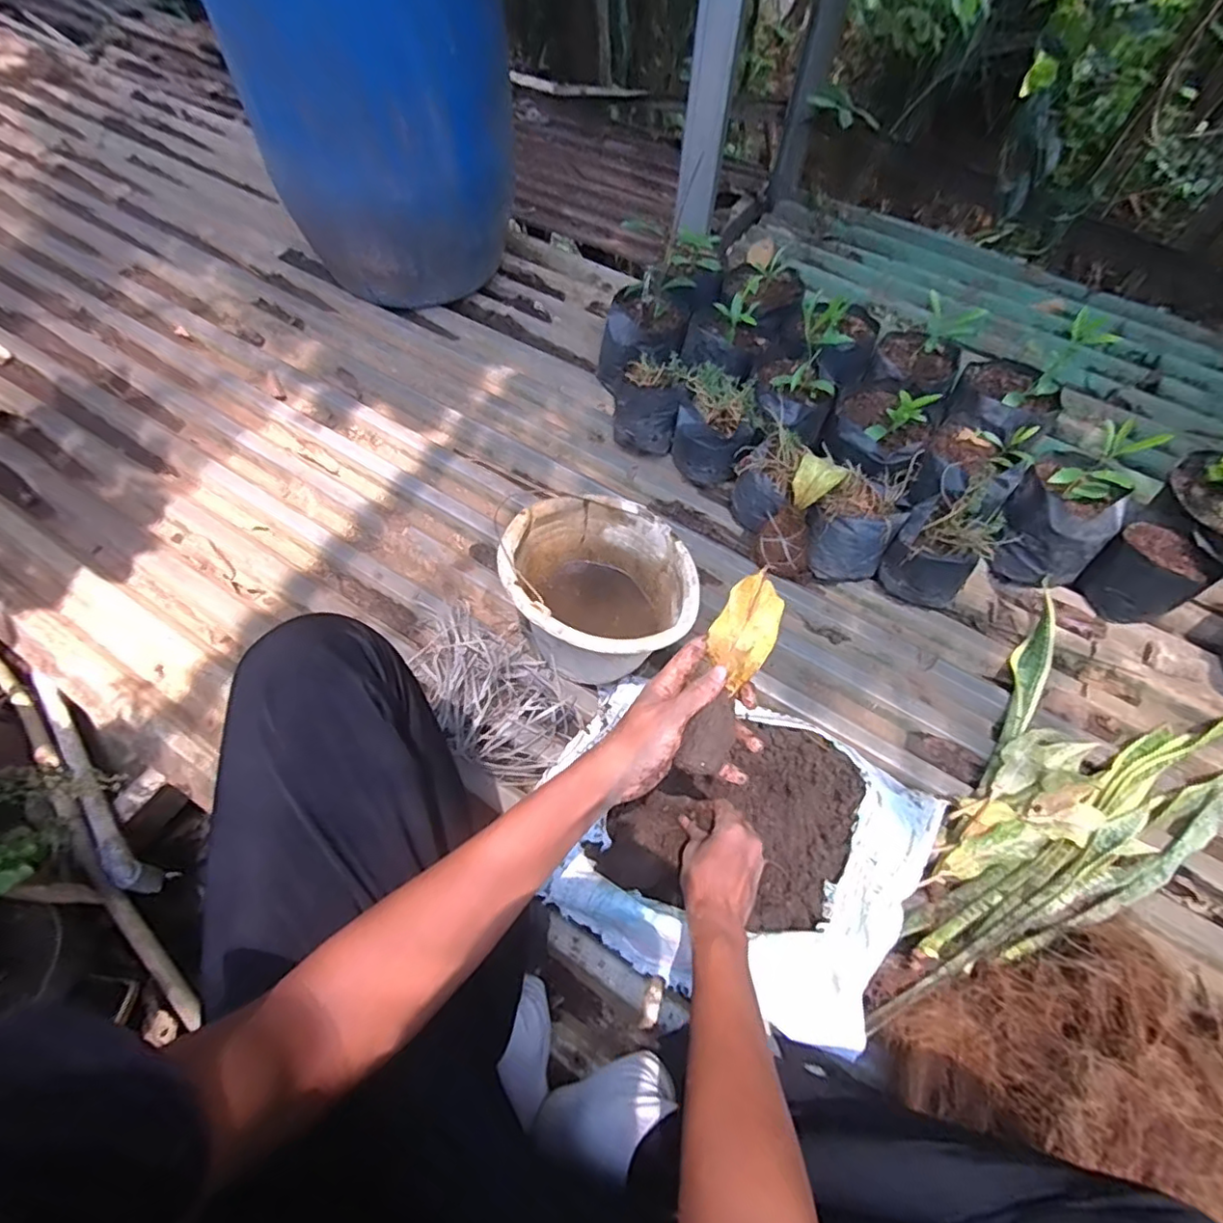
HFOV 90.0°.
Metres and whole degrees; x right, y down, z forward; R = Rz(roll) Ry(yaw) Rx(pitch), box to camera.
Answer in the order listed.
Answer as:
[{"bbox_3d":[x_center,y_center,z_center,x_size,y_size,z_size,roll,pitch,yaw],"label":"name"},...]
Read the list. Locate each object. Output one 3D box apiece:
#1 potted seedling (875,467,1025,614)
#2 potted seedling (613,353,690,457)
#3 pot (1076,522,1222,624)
[{"bbox_3d":[0.499,-0.104,0.911,0.129,0.143,0.156,32,64,15],"label":"potted seedling"},{"bbox_3d":[0.064,-0.347,1.055,0.115,0.141,0.095,7,60,2],"label":"potted seedling"},{"bbox_3d":[0.792,-0.055,0.913,0.102,0.108,0.121,-31,66,-18],"label":"pot"}]

